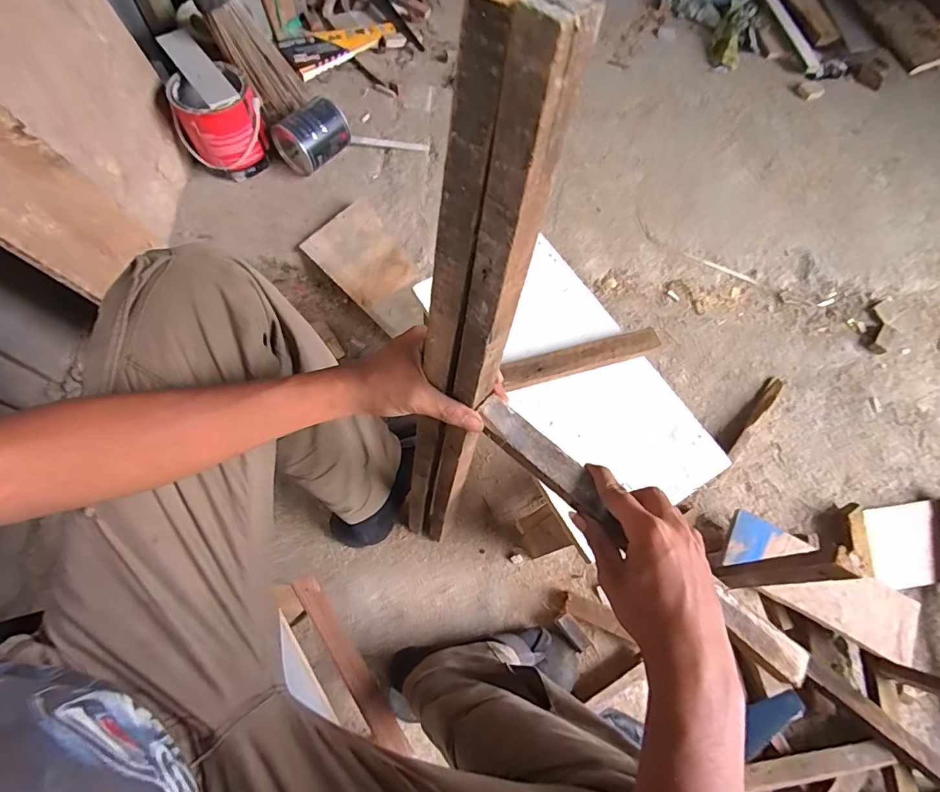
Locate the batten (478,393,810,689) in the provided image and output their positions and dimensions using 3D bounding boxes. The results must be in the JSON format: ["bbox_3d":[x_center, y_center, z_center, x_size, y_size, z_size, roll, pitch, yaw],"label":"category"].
[{"bbox_3d":[0.134,0.112,0.381,0.321,0.012,0.034,40,71,6],"label":"batten"}]

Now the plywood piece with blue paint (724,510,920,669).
[{"bbox_3d":[0.542,0.295,0.721,0.281,0.022,0.104,29,69,9],"label":"plywood piece with blue paint"}]

